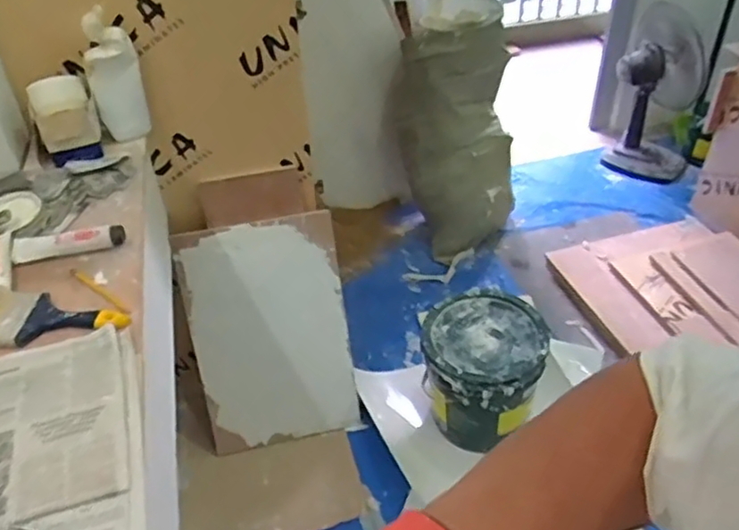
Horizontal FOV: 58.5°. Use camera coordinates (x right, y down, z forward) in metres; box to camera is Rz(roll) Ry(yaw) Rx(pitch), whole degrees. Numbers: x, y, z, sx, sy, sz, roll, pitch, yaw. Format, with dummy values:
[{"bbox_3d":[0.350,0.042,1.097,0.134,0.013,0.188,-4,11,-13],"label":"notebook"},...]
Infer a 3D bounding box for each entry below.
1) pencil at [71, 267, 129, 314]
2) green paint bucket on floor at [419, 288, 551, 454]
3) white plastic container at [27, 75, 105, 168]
[{"bbox_3d":[-0.401,0.038,0.988,0.170,0.014,0.013,28,49,32],"label":"pencil"},{"bbox_3d":[0.286,0.272,1.696,0.289,0.296,0.292,-2,40,2],"label":"green paint bucket on floor"},{"bbox_3d":[-0.581,-0.277,1.266,0.108,0.136,0.111,-17,42,-16],"label":"white plastic container"}]

